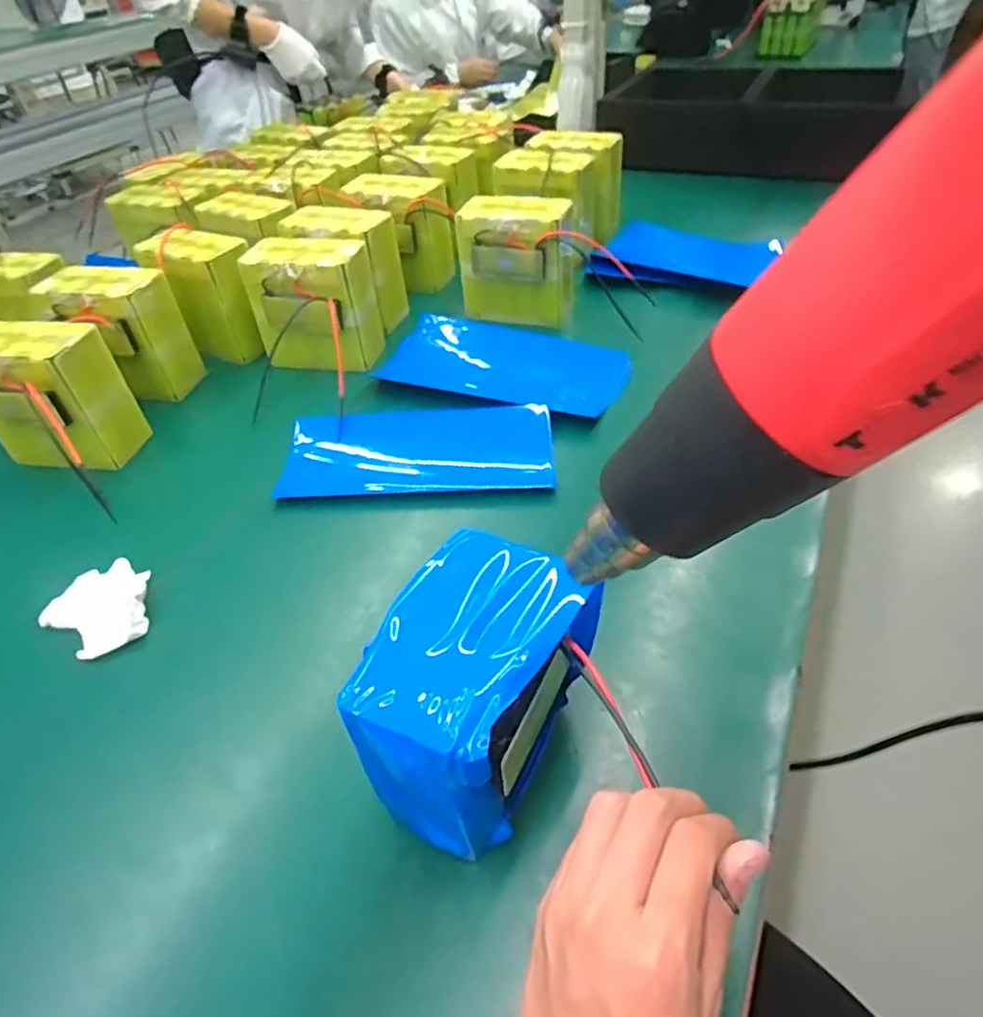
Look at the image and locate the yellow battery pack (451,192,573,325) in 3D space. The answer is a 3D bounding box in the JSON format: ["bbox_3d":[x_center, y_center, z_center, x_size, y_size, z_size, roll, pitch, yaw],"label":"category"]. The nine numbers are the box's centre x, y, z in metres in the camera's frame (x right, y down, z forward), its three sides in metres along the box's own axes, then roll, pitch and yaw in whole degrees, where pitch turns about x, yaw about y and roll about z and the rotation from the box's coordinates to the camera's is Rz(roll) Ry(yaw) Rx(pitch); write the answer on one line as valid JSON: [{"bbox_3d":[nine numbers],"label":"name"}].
[{"bbox_3d":[0.034,-0.329,0.870,0.150,0.143,0.078,4,44,10],"label":"yellow battery pack"}]

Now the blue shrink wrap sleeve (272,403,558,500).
[{"bbox_3d":[-0.078,-0.069,0.733,0.286,0.047,0.147,-4,43,1],"label":"blue shrink wrap sleeve"}]

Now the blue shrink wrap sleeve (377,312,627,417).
[{"bbox_3d":[0.020,-0.182,0.807,0.299,0.033,0.141,14,47,20],"label":"blue shrink wrap sleeve"}]

